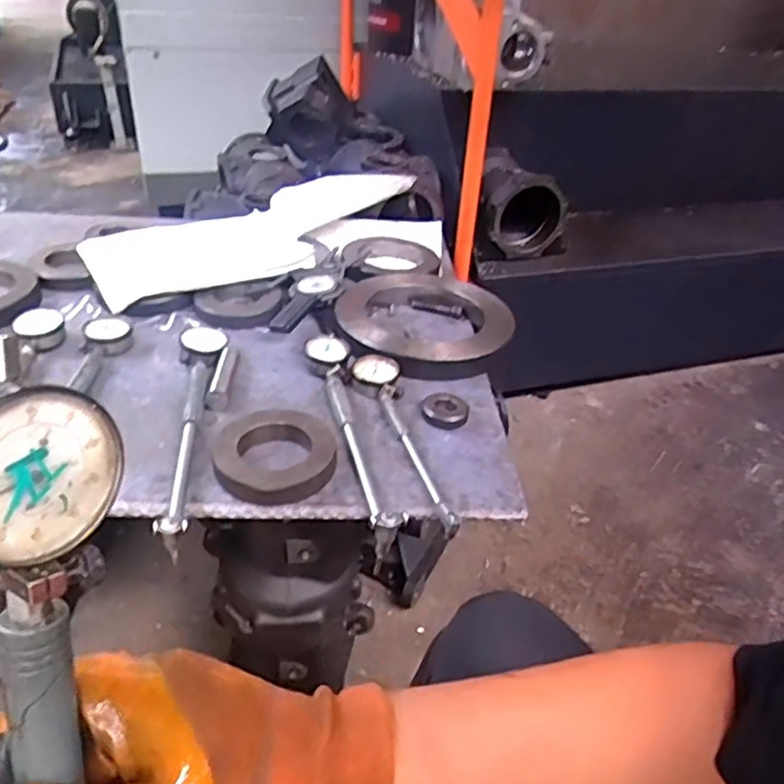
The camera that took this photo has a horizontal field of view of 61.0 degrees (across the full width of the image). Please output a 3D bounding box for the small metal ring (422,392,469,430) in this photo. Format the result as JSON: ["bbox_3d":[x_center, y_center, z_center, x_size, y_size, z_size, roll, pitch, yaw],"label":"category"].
[{"bbox_3d":[0.061,0.019,0.749,0.053,0.013,0.059,3,35,-2],"label":"small metal ring"}]

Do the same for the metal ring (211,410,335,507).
[{"bbox_3d":[-0.113,0.057,0.651,0.118,0.023,0.107,-8,37,-18],"label":"metal ring"}]

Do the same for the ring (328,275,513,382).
[{"bbox_3d":[0.039,-0.105,0.889,0.226,0.020,0.246,3,35,-2],"label":"ring"}]

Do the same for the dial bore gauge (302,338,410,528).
[{"bbox_3d":[-0.041,0.028,0.708,0.046,0.029,0.322,-7,36,-16],"label":"dial bore gauge"}]

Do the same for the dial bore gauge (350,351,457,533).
[{"bbox_3d":[0.011,0.042,0.704,0.047,0.028,0.276,-6,36,-15],"label":"dial bore gauge"}]

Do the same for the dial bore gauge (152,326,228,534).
[{"bbox_3d":[-0.212,0.026,0.691,0.048,0.024,0.337,0,35,-7],"label":"dial bore gauge"}]

